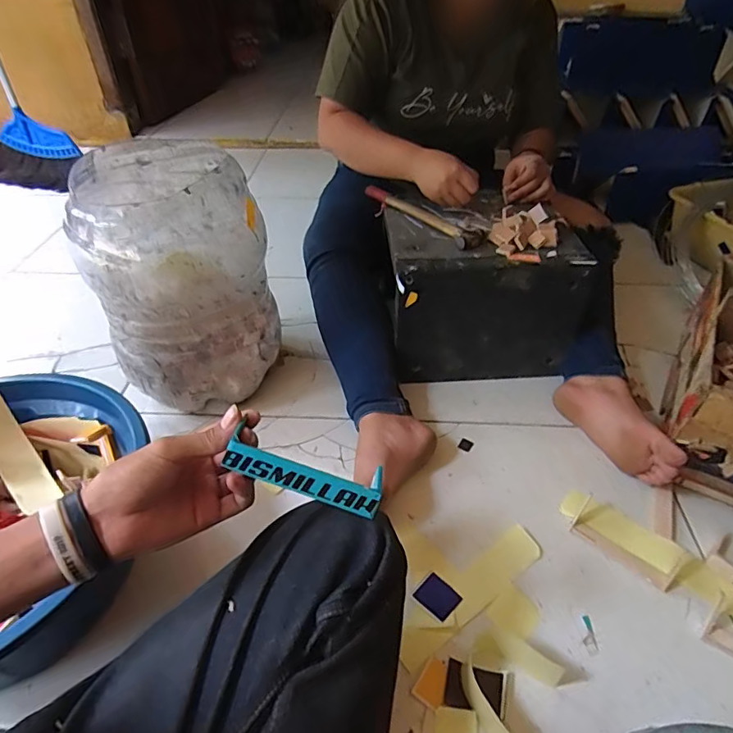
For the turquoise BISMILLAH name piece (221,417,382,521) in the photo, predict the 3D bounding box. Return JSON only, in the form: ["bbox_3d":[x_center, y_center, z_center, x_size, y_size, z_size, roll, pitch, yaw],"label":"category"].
[{"bbox_3d":[-0.043,0.075,0.347,0.109,0.019,0.024,18,43,-2],"label":"turquoise BISMILLAH name piece"}]

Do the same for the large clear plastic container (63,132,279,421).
[{"bbox_3d":[-0.251,-0.130,0.699,0.224,0.285,0.222,-6,42,-6],"label":"large clear plastic container"}]

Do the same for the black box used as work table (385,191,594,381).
[{"bbox_3d":[0.173,-0.133,0.805,0.272,0.202,0.253,-3,42,-2],"label":"black box used as work table"}]

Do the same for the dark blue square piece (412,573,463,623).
[{"bbox_3d":[0.079,0.254,0.546,0.038,0.004,0.042,-33,51,-31],"label":"dark blue square piece"}]

